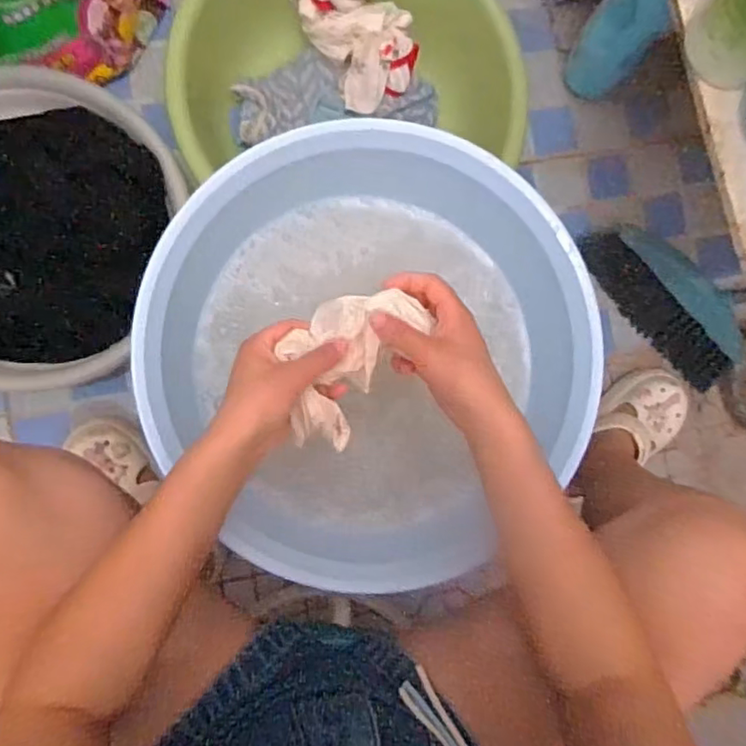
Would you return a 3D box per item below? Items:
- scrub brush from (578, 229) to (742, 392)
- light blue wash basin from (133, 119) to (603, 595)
[{"bbox_3d":[0.408,-0.099,0.822,0.096,0.064,0.275,-41,91,-8],"label":"scrub brush"},{"bbox_3d":[0.000,-0.015,0.532,0.368,0.111,0.361,1,86,-7],"label":"light blue wash basin"}]

